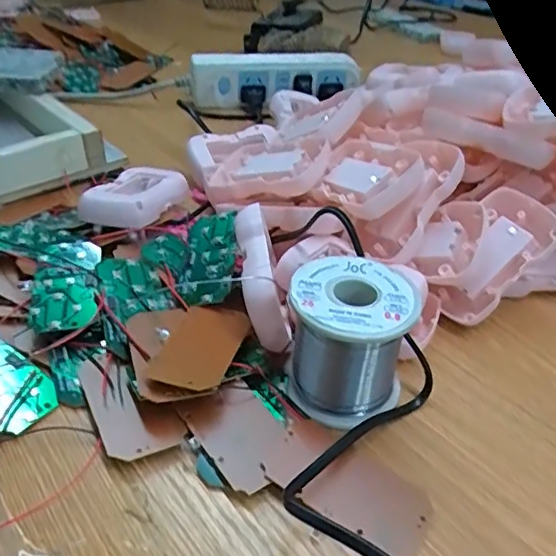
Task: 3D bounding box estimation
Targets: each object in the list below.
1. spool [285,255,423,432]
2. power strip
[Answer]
[{"bbox_3d":[0.036,0.032,0.290,0.061,0.060,0.064,10,37,9],"label":"spool"},{"bbox_3d":[-0.001,-0.225,0.646,0.191,0.049,0.042,-7,37,-13],"label":"power strip"}]

